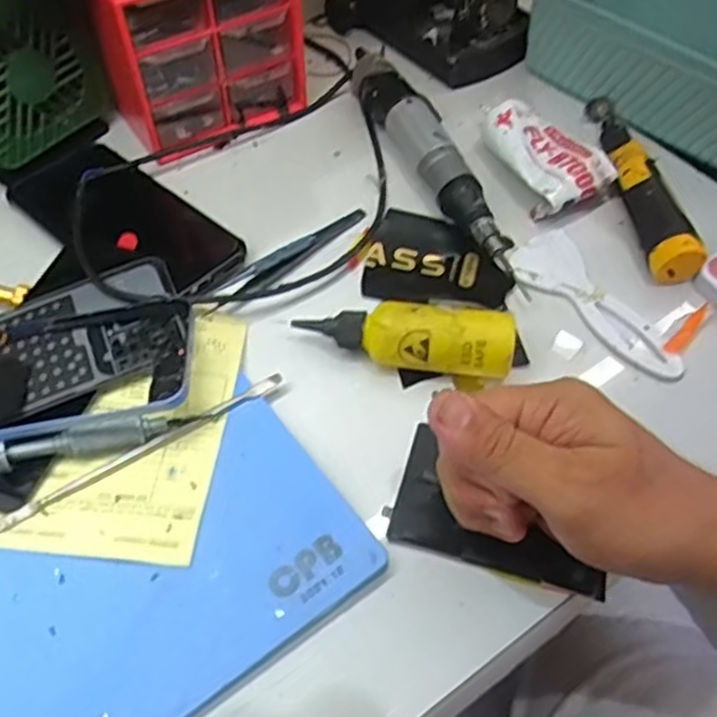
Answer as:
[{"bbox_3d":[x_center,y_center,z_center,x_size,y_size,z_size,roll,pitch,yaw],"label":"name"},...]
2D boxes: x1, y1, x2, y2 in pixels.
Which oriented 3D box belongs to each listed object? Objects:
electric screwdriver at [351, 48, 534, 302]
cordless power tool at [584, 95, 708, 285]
[{"bbox_3d":[0.055,-0.135,0.488,0.036,0.026,0.228,-22,59,-15],"label":"electric screwdriver"},{"bbox_3d":[0.185,-0.125,0.483,0.028,0.034,0.180,-3,56,-3],"label":"cordless power tool"}]

